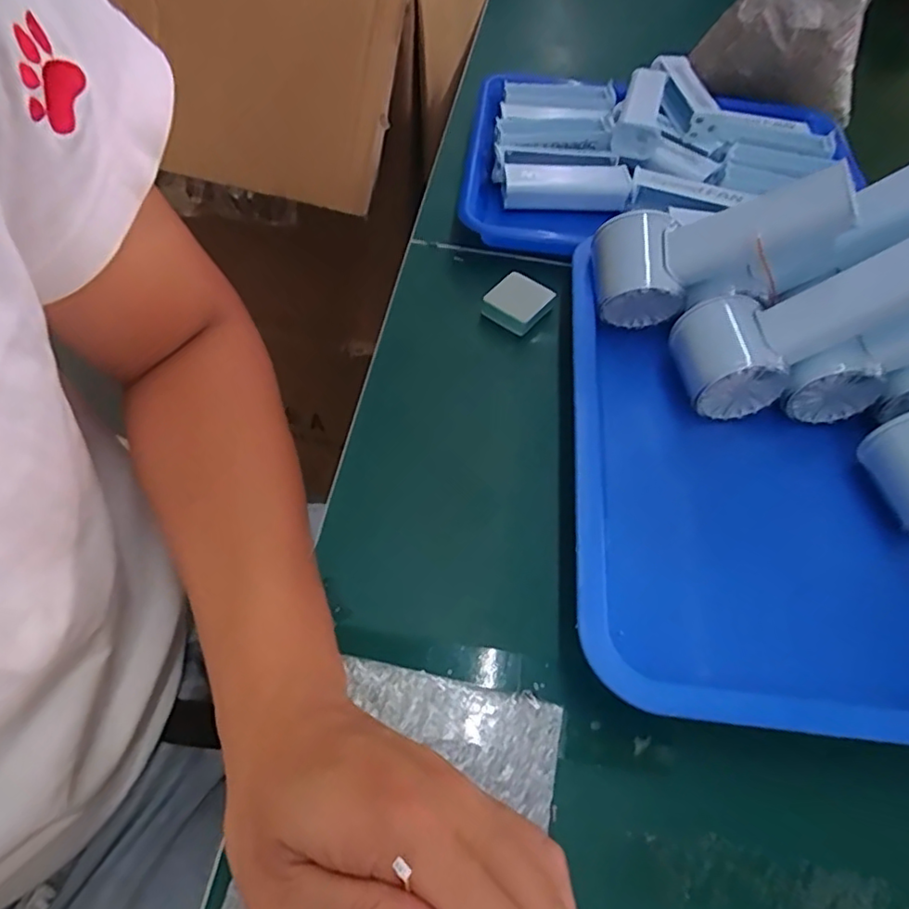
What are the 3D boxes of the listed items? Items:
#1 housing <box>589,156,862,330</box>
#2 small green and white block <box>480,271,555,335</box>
[{"bbox_3d":[0.159,-0.131,0.377,0.145,0.056,0.068,-13,49,30],"label":"housing"},{"bbox_3d":[0.043,-0.107,0.426,0.040,0.012,0.040,30,58,16],"label":"small green and white block"}]

